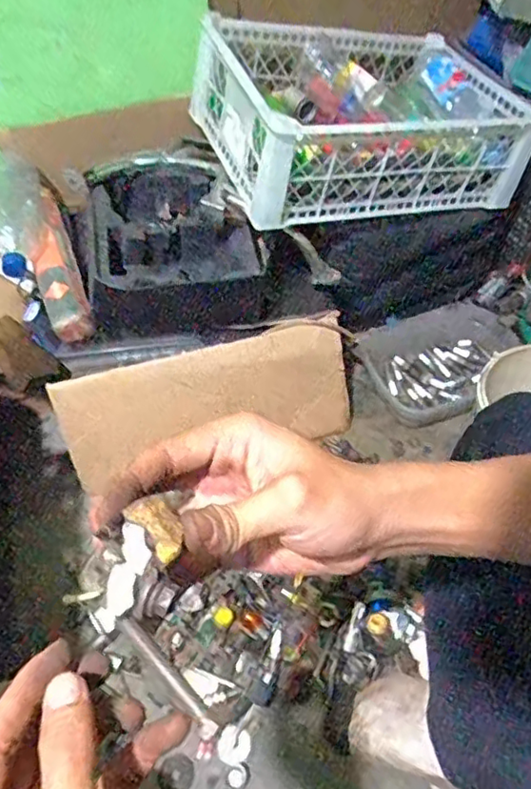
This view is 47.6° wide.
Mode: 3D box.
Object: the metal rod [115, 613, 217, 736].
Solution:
[{"bbox_3d":[-0.038,0.105,0.228,0.006,0.009,0.054,-38,59,-25],"label":"metal rod"}]

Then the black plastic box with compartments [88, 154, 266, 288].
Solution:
[{"bbox_3d":[-0.141,-0.249,0.879,0.228,0.100,0.213,-12,51,-8],"label":"black plastic box with compartments"}]

